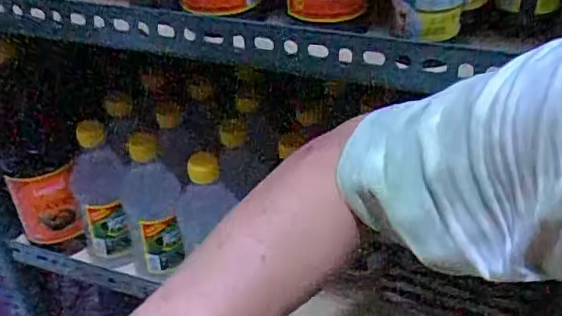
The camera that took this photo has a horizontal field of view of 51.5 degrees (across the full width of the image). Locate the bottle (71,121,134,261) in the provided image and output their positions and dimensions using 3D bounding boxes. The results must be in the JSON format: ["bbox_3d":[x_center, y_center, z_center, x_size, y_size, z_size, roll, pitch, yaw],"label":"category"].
[{"bbox_3d":[-0.192,0.041,0.625,0.053,0.167,0.050,-15,39,-17],"label":"bottle"}]

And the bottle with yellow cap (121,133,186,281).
[{"bbox_3d":[-0.134,0.053,0.612,0.060,0.164,0.061,-15,39,-17],"label":"bottle with yellow cap"}]

